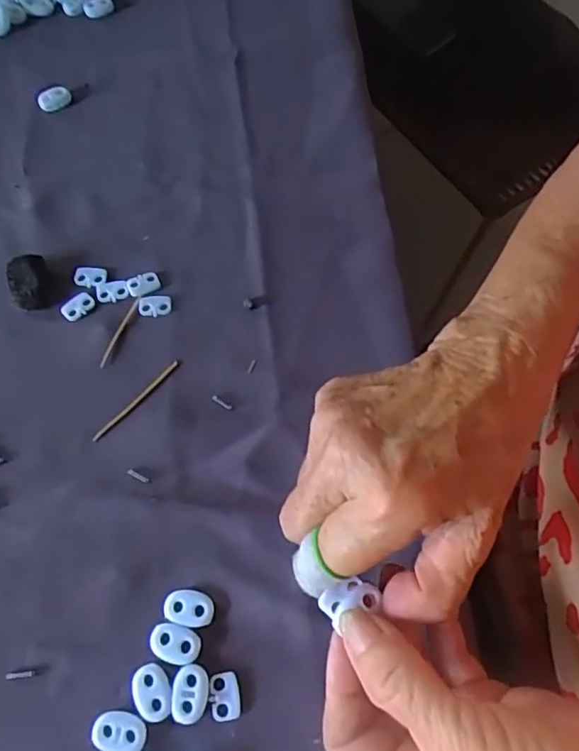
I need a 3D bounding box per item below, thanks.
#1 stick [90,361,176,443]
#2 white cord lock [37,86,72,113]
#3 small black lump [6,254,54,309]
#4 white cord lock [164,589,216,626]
[{"bbox_3d":[-0.082,0.013,0.305,0.004,0.004,0.060,39,70,15],"label":"stick"},{"bbox_3d":[-0.164,-0.194,0.394,0.023,0.007,0.012,-30,70,-15],"label":"white cord lock"},{"bbox_3d":[-0.151,-0.054,0.328,0.023,0.010,0.033,-21,68,-11],"label":"small black lump"},{"bbox_3d":[-0.046,0.107,0.261,0.022,0.004,0.014,6,65,1],"label":"white cord lock"}]

